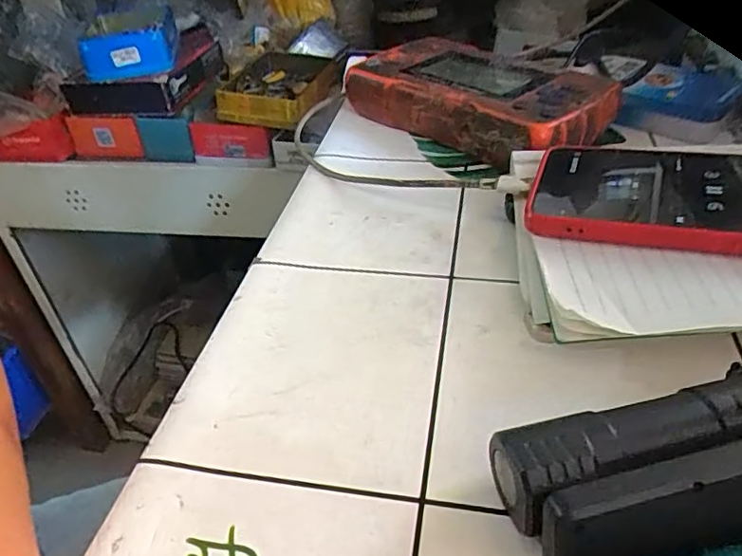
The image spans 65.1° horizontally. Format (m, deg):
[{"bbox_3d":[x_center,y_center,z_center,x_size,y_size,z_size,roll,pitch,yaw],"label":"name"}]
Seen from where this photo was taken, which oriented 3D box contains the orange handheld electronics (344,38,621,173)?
[{"bbox_3d":[0.075,-0.132,0.425,0.183,0.040,0.102,30,50,35],"label":"orange handheld electronics"}]

